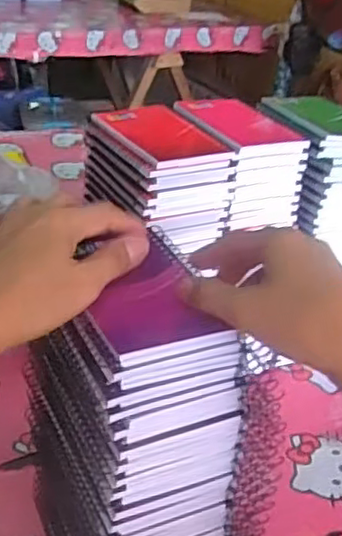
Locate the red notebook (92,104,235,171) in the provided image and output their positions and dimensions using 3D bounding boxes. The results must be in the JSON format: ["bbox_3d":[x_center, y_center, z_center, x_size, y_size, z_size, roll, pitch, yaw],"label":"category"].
[{"bbox_3d":[-0.013,-0.124,0.606,0.084,0.012,0.125,-15,37,-31],"label":"red notebook"}]

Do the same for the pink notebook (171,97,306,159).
[{"bbox_3d":[0.065,-0.143,0.652,0.101,0.016,0.126,-13,36,-28],"label":"pink notebook"}]

